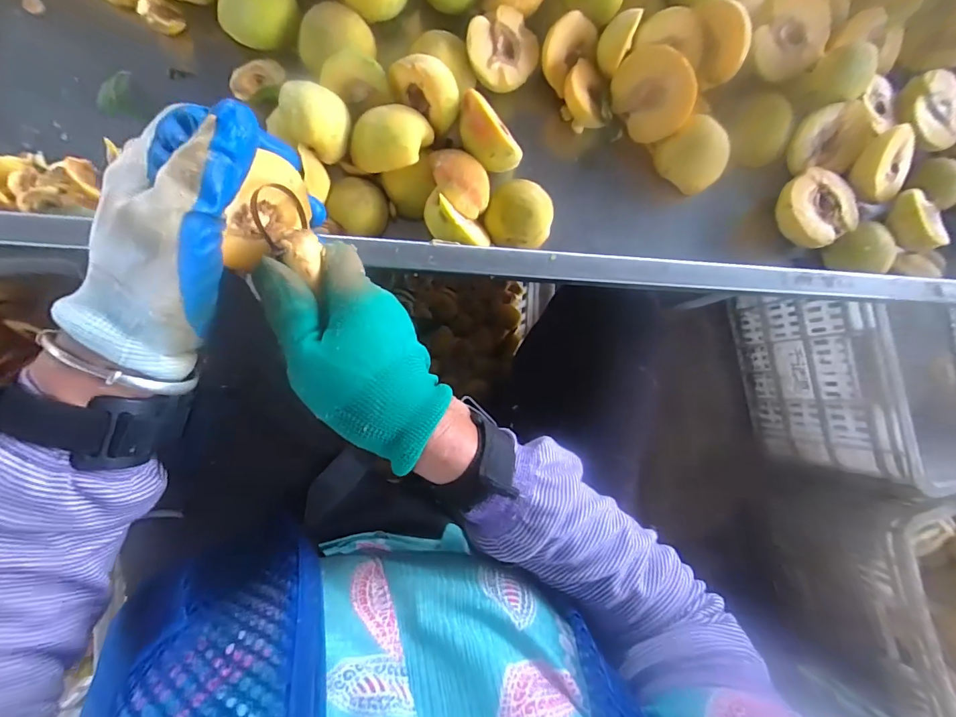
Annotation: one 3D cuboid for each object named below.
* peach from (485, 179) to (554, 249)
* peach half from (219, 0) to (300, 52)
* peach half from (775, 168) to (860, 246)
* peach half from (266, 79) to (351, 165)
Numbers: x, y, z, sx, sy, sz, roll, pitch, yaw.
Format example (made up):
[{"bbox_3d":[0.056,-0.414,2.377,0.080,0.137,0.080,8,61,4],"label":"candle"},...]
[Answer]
[{"bbox_3d":[0.033,-0.119,0.379,0.058,0.050,0.052,2,87,-8],"label":"peach"},{"bbox_3d":[-0.181,-0.285,0.368,0.061,0.038,0.052,-23,91,-9],"label":"peach half"},{"bbox_3d":[0.304,-0.136,0.410,0.065,0.045,0.065,0,87,-8],"label":"peach half"},{"bbox_3d":[-0.123,-0.178,0.334,0.048,0.036,0.048,28,83,-6],"label":"peach half"}]

